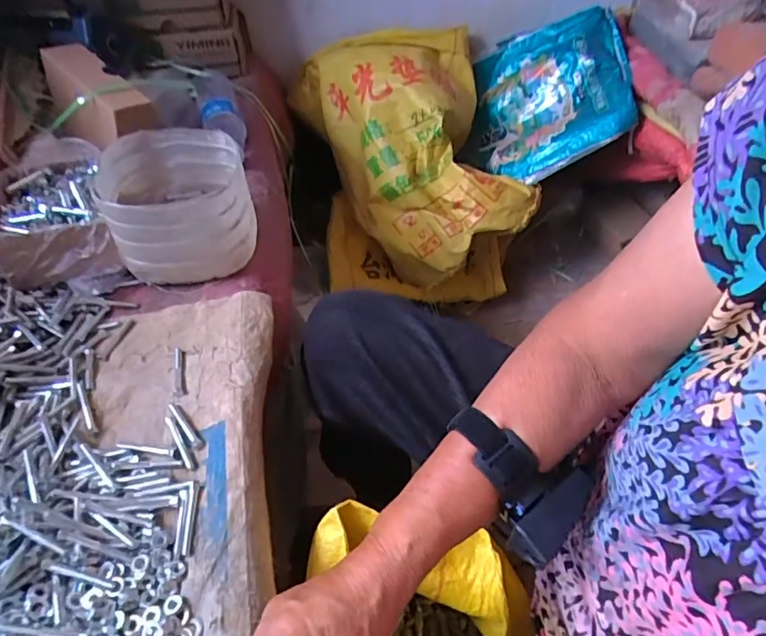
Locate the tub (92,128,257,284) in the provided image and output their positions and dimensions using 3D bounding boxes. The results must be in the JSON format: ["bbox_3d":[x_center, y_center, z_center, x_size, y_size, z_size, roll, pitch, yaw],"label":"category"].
[{"bbox_3d":[-0.240,-0.128,0.610,0.153,0.122,0.164,-2,50,3],"label":"tub"}]

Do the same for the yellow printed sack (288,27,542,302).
[{"bbox_3d":[0.048,-0.300,1.042,0.385,0.387,0.417,-14,50,-7],"label":"yellow printed sack"}]

